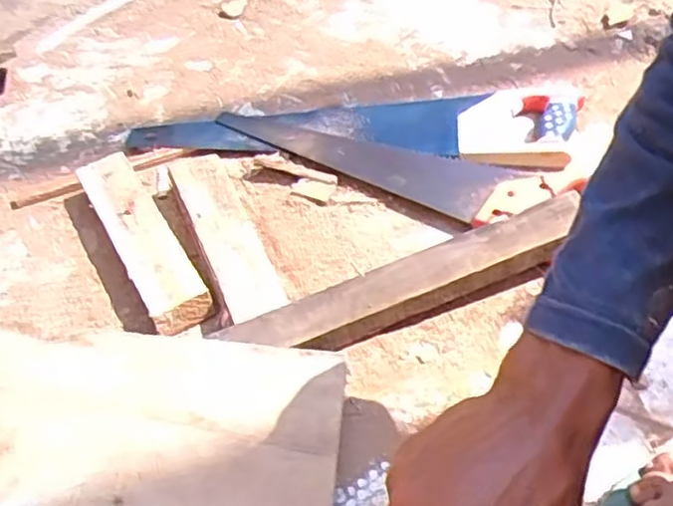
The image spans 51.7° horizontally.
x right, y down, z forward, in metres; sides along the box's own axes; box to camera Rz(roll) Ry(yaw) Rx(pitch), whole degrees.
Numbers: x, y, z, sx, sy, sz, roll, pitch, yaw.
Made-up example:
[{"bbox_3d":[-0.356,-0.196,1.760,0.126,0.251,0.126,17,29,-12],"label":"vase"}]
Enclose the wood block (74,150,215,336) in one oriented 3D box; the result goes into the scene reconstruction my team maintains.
[{"bbox_3d":[-0.203,-0.017,0.727,0.064,0.048,0.246,-26,53,-18],"label":"wood block"}]

